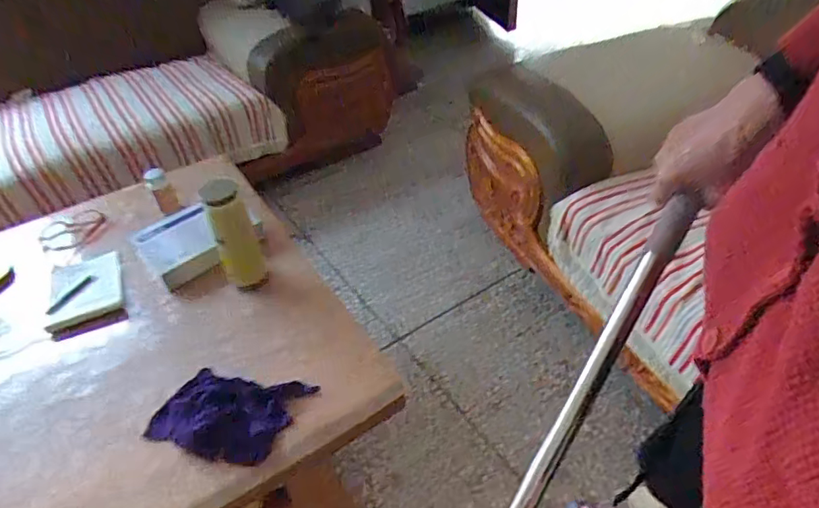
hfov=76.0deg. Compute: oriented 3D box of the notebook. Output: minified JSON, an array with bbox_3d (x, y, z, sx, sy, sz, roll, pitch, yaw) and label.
[{"bbox_3d":[-0.645,0.076,1.045,0.133,0.021,0.221,-19,46,-20],"label":"notebook"}]

